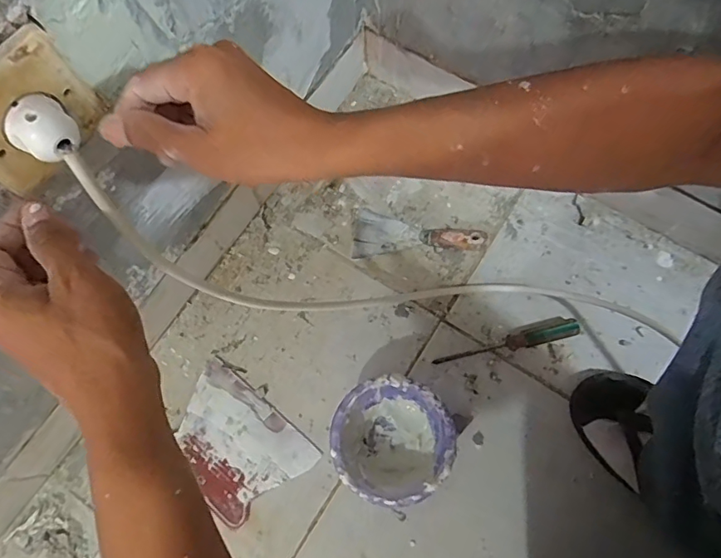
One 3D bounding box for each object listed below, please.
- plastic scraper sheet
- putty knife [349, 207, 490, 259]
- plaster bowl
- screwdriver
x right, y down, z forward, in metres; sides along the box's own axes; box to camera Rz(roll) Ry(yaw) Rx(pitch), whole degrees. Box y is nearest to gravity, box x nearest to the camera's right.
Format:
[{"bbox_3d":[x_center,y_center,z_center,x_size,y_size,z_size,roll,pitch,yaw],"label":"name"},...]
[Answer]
[{"bbox_3d":[-0.148,0.189,0.572,0.166,0.004,0.118,39,75,11],"label":"plastic scraper sheet"},{"bbox_3d":[0.075,-0.059,0.644,0.165,0.029,0.065,6,71,1],"label":"putty knife"},{"bbox_3d":[0.033,0.177,0.546,0.127,0.059,0.123,0,71,-1],"label":"plaster bowl"},{"bbox_3d":[0.177,0.077,0.598,0.175,0.024,0.027,-14,72,-6],"label":"screwdriver"}]

